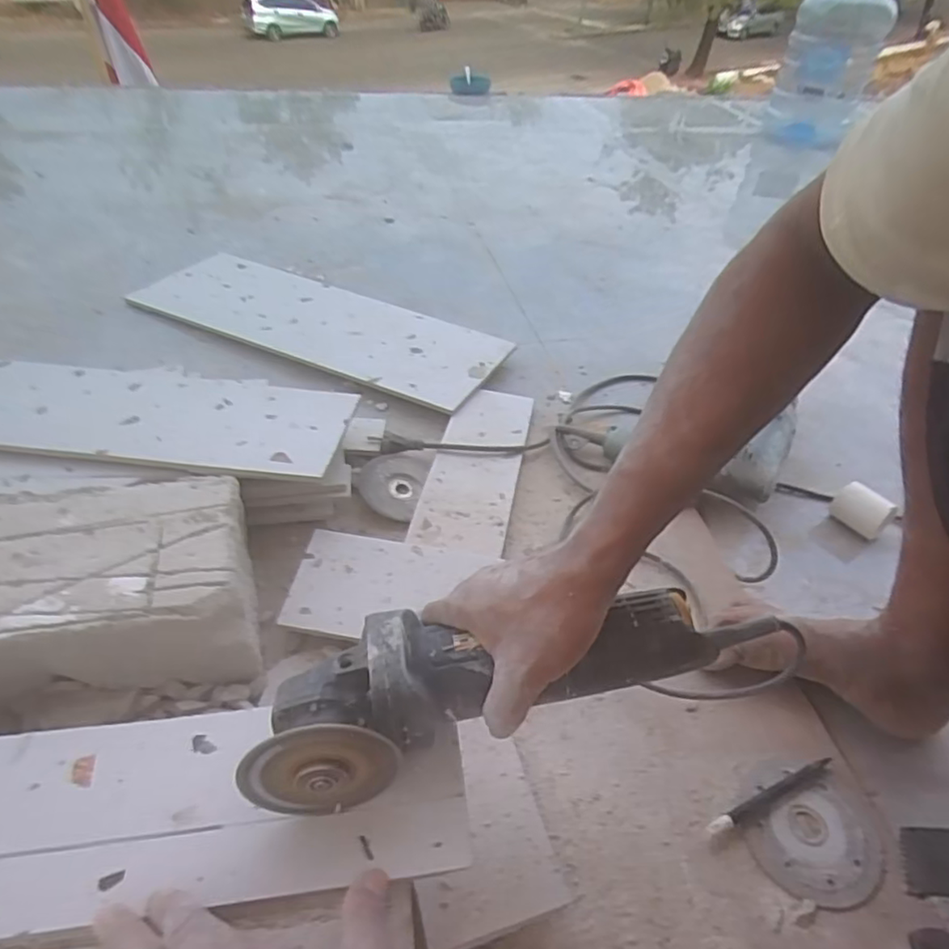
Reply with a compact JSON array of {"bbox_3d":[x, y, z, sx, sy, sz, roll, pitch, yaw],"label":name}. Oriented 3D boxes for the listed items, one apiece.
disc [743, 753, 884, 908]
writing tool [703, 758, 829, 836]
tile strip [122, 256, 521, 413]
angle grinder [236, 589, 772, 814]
[{"bbox_3d":[0.262,0.272,0.470,0.110,0.007,0.098,-29,54,-32],"label":"disc"},{"bbox_3d":[0.232,0.251,0.477,0.125,0.010,0.011,-14,47,-21],"label":"writing tool"},{"bbox_3d":[-0.245,-0.246,0.948,0.586,0.014,0.211,22,45,15],"label":"tile strip"},{"bbox_3d":[0.023,0.121,0.375,0.306,0.068,0.078,-11,46,-9],"label":"angle grinder"}]

